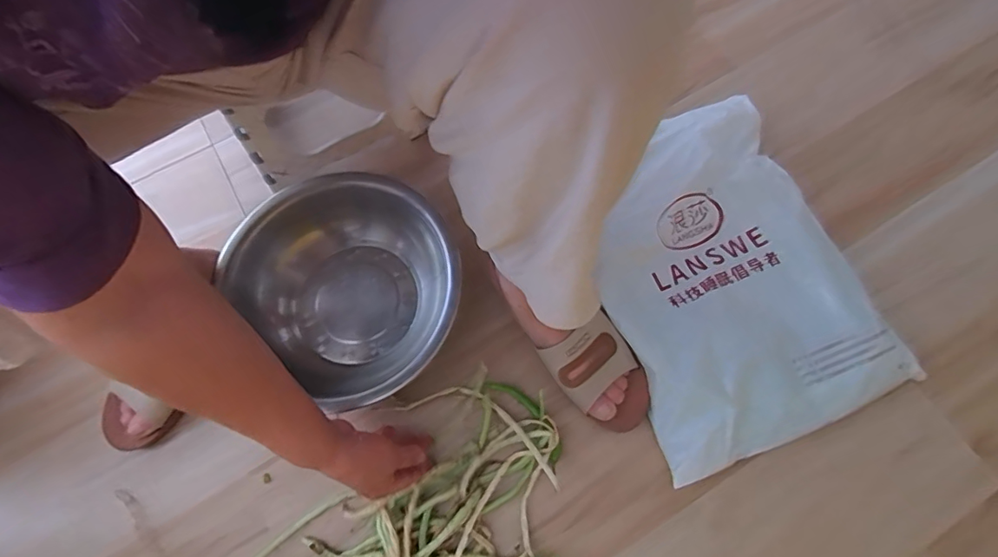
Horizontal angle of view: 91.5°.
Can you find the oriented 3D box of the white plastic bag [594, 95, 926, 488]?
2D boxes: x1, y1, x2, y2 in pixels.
[{"bbox_3d":[0.255,-0.019,0.583,0.272,0.048,0.418,-18,70,-4],"label":"white plastic bag"}]

